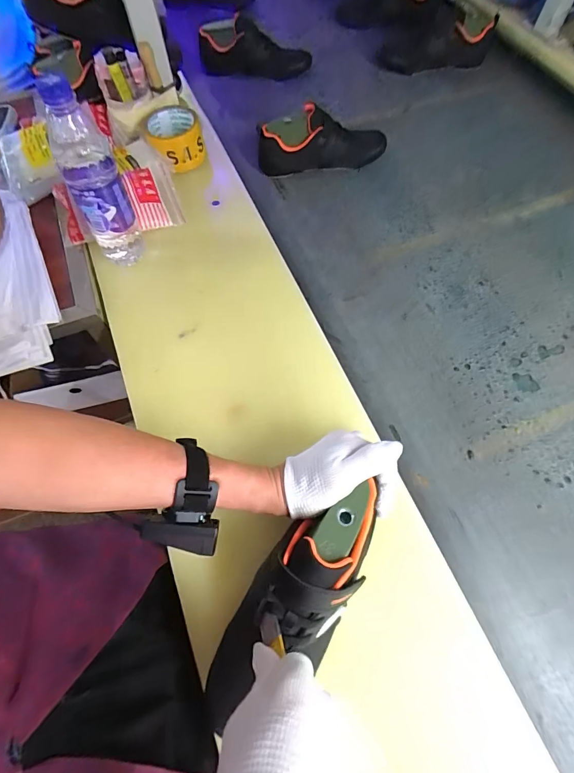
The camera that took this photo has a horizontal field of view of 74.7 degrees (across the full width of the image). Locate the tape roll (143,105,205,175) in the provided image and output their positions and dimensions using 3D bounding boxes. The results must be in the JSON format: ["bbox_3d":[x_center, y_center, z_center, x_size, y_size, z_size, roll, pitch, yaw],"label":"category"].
[{"bbox_3d":[-0.188,-0.415,0.636,0.087,0.066,0.090,0,65,-1],"label":"tape roll"}]

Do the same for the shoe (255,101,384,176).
[{"bbox_3d":[0.074,-0.459,0.704,0.252,0.092,0.073,-5,65,-5],"label":"shoe"}]

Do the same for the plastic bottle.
[{"bbox_3d":[-0.240,-0.253,0.473,0.064,0.219,0.058,-26,68,-12],"label":"plastic bottle"}]

